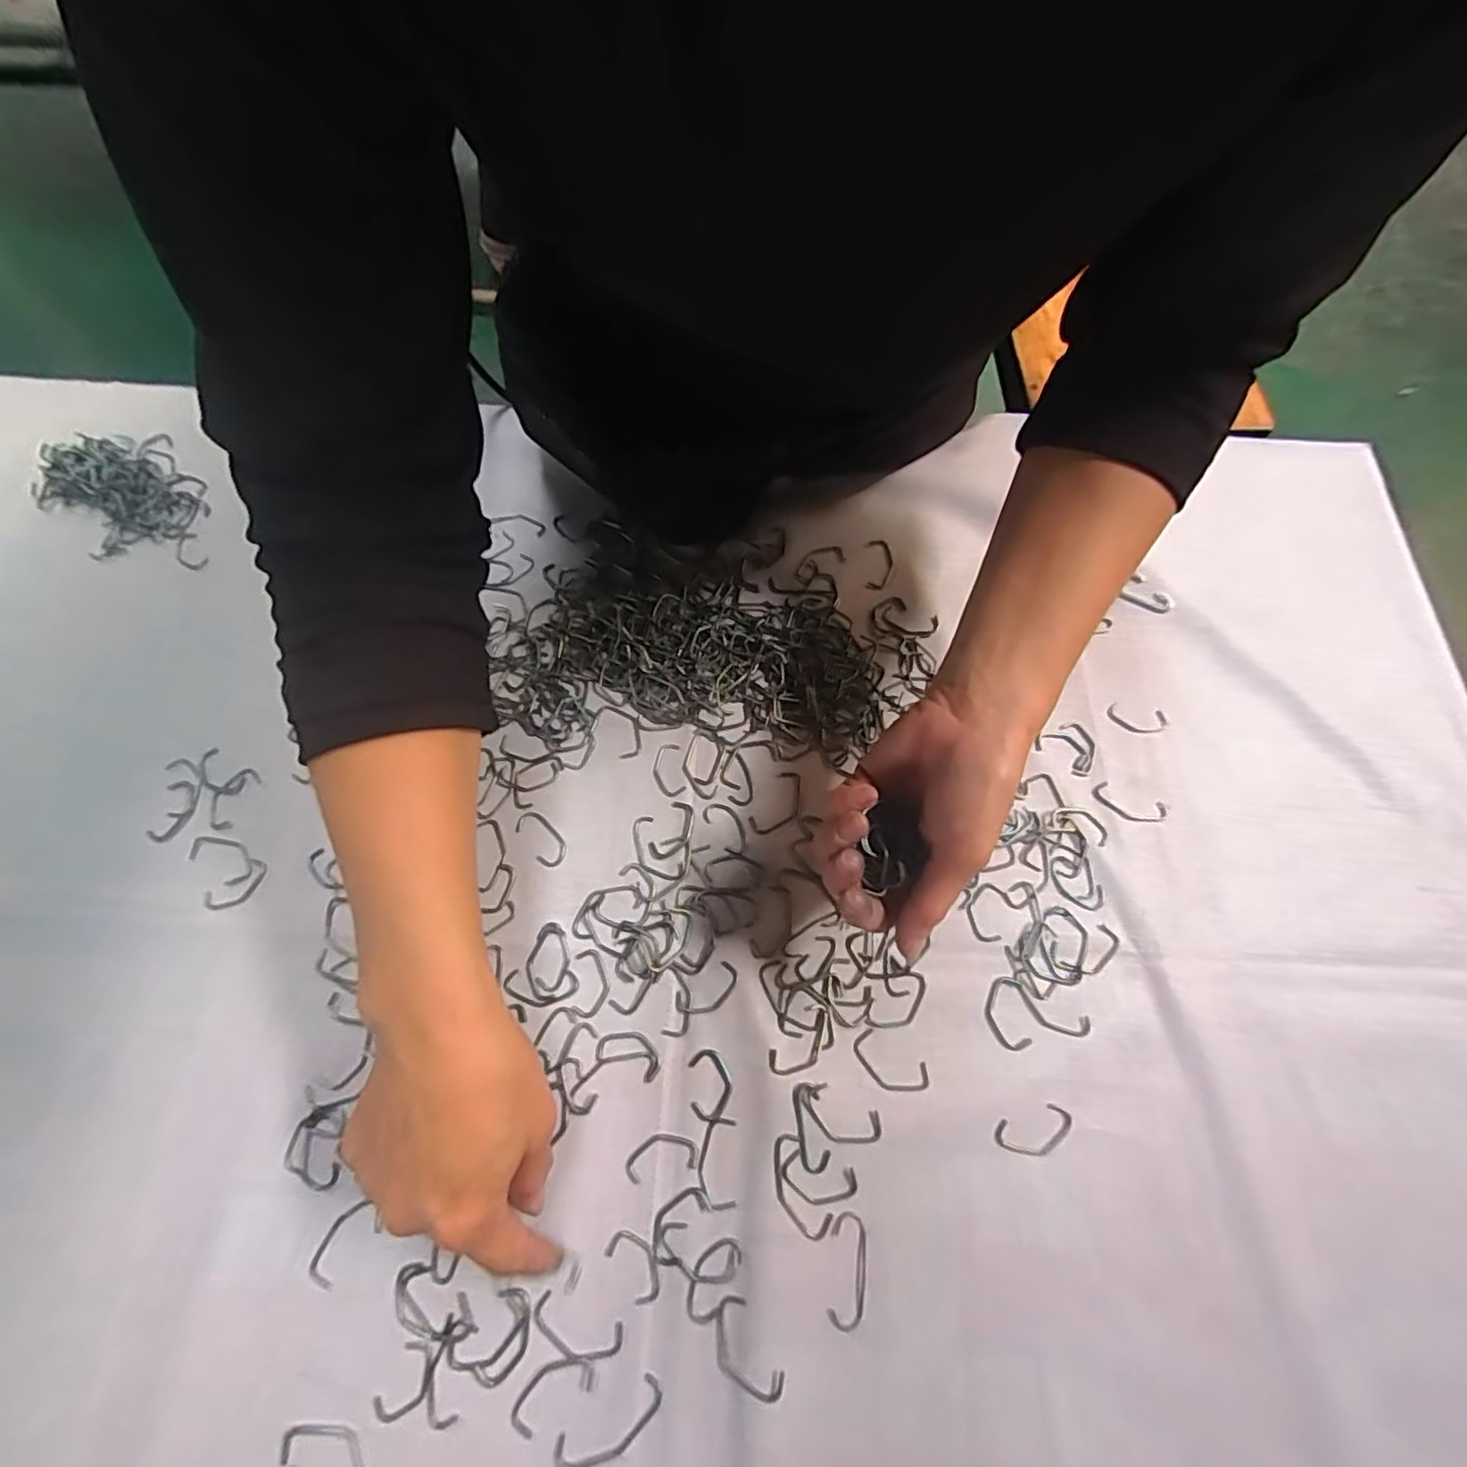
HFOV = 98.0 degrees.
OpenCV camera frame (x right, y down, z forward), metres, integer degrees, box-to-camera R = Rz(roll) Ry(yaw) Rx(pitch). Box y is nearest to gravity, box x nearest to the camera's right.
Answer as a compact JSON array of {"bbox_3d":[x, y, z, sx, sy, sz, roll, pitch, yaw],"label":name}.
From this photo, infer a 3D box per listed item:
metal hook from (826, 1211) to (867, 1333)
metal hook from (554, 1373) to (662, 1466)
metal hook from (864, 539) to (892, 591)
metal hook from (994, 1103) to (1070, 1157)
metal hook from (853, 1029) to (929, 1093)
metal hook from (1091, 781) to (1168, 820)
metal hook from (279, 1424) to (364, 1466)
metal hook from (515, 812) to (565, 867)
[{"bbox_3d":[0.053,0.247,0.294,0.016,0.004,0.045,6,68,2],"label":"metal hook"},{"bbox_3d":[-0.053,0.299,0.272,0.050,0.004,0.019,-27,71,-11],"label":"metal hook"},{"bbox_3d":[0.100,-0.116,0.438,0.017,0.004,0.037,6,81,2],"label":"metal hook"},{"bbox_3d":[0.149,0.198,0.316,0.039,0.004,0.019,-13,69,-6],"label":"metal hook"},{"bbox_3d":[0.079,0.168,0.323,0.039,0.004,0.021,28,70,10],"label":"metal hook"},{"bbox_3d":[0.235,0.043,0.380,0.043,0.004,0.017,18,69,6],"label":"metal hook"},{"bbox_3d":[-0.170,0.303,0.267,0.041,0.004,0.021,27,70,10],"label":"metal hook"},{"bbox_3d":[-0.111,0.059,0.367,0.017,0.004,0.036,-39,73,-15],"label":"metal hook"}]

